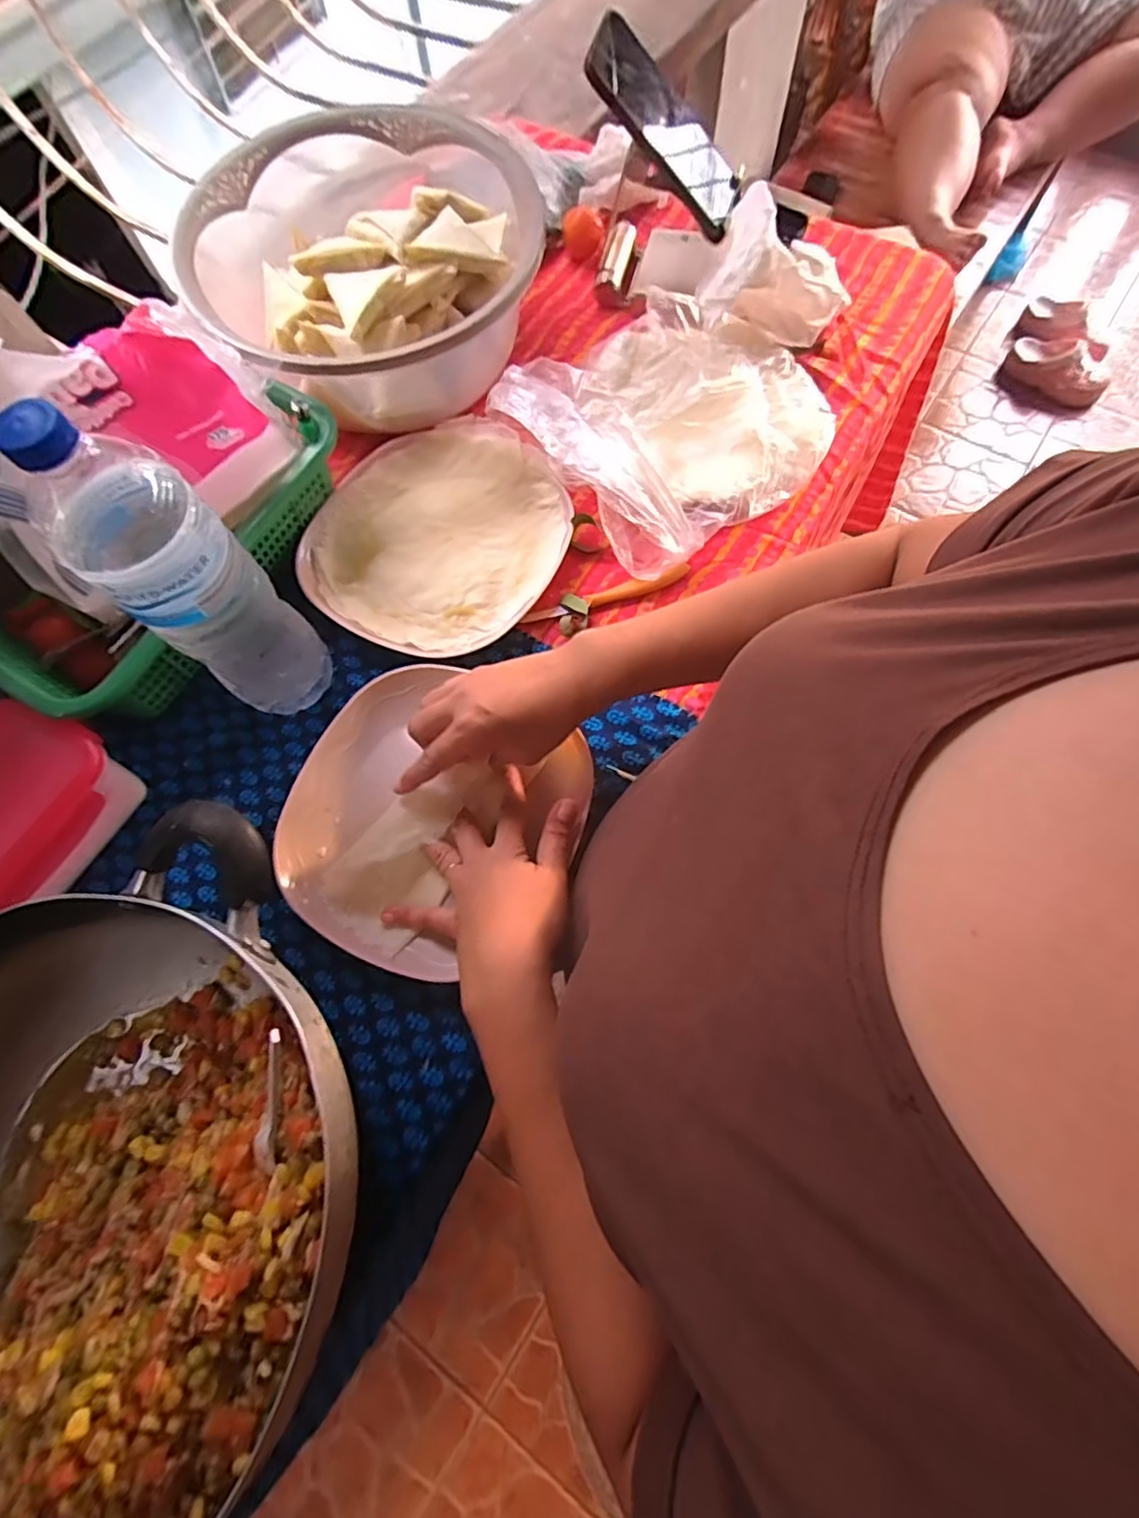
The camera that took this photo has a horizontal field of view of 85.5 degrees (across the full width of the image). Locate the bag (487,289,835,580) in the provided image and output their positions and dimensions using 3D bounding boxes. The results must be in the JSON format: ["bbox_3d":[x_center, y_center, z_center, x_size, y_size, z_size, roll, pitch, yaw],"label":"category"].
[{"bbox_3d":[0.085,-0.298,0.530,0.241,0.072,0.230,-41,74,-11],"label":"bag"}]

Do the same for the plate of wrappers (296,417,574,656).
[{"bbox_3d":[-0.113,-0.194,0.539,0.204,0.033,0.224,-1,70,2],"label":"plate of wrappers"}]

